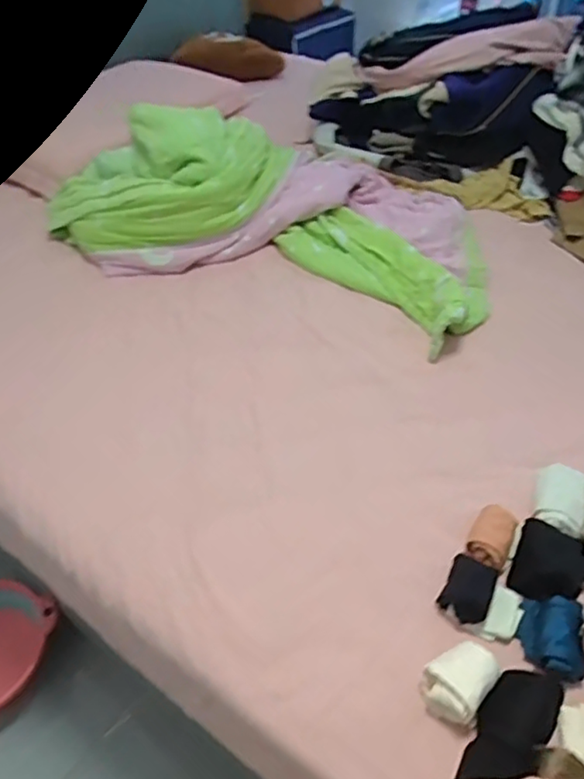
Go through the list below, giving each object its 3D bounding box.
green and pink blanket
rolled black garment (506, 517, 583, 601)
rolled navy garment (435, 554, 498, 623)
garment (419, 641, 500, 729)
[{"bbox_3d":[-0.027,-0.414,1.253,0.922,0.204,0.521,17,48,18],"label":"green and pink blanket"},{"bbox_3d":[0.314,0.209,0.729,0.085,0.044,0.086,19,49,20],"label":"rolled black garment"},{"bbox_3d":[0.210,0.238,0.719,0.055,0.033,0.071,23,50,23],"label":"rolled navy garment"},{"bbox_3d":[0.178,0.308,0.645,0.065,0.044,0.084,26,51,25],"label":"garment"}]

